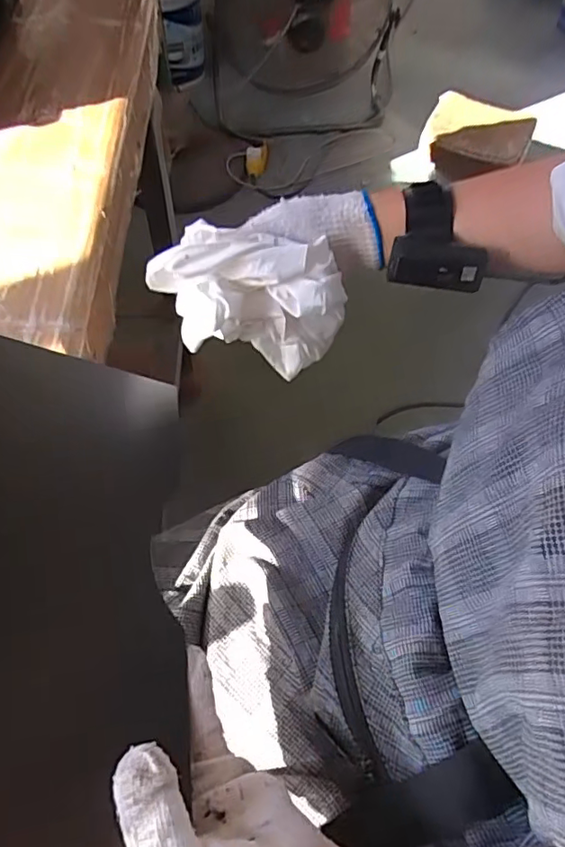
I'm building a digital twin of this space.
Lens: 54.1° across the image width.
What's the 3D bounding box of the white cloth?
[{"bbox_3d":[-0.027,-0.107,0.439,0.138,0.104,0.088,-10,60,-8],"label":"white cloth"}]

